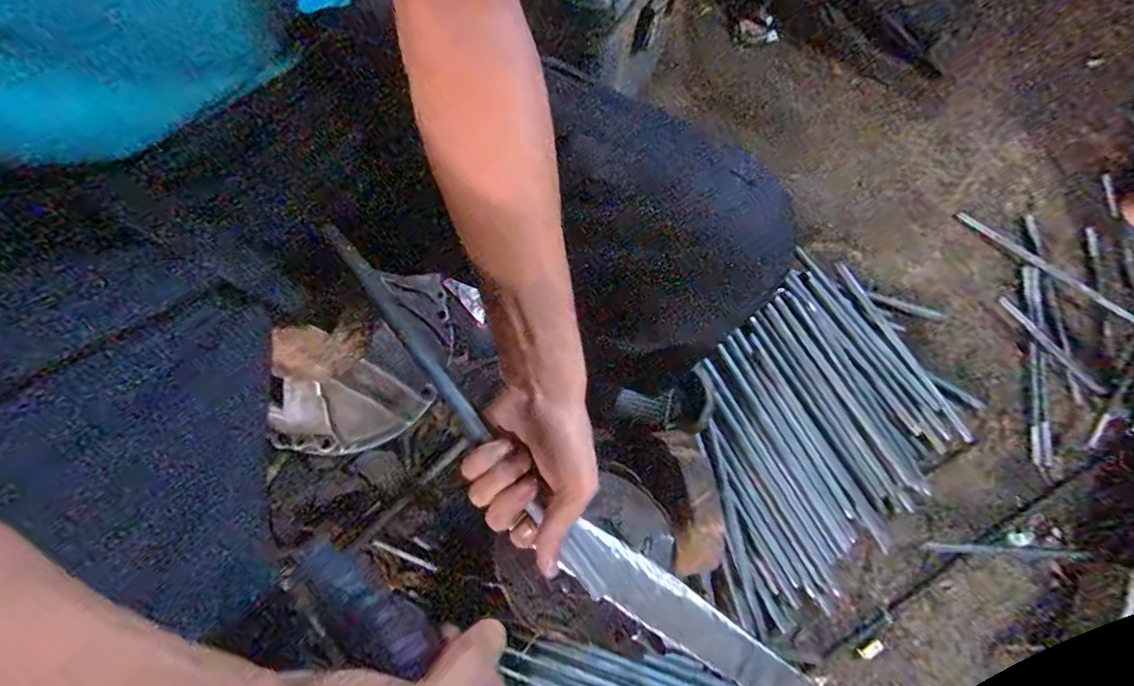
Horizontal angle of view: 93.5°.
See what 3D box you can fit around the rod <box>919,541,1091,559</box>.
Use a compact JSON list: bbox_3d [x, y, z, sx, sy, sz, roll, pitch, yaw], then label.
[{"bbox_3d":[0.670,0.320,0.823,0.255,0.013,0.015,4,76,0],"label":"rod"}]

